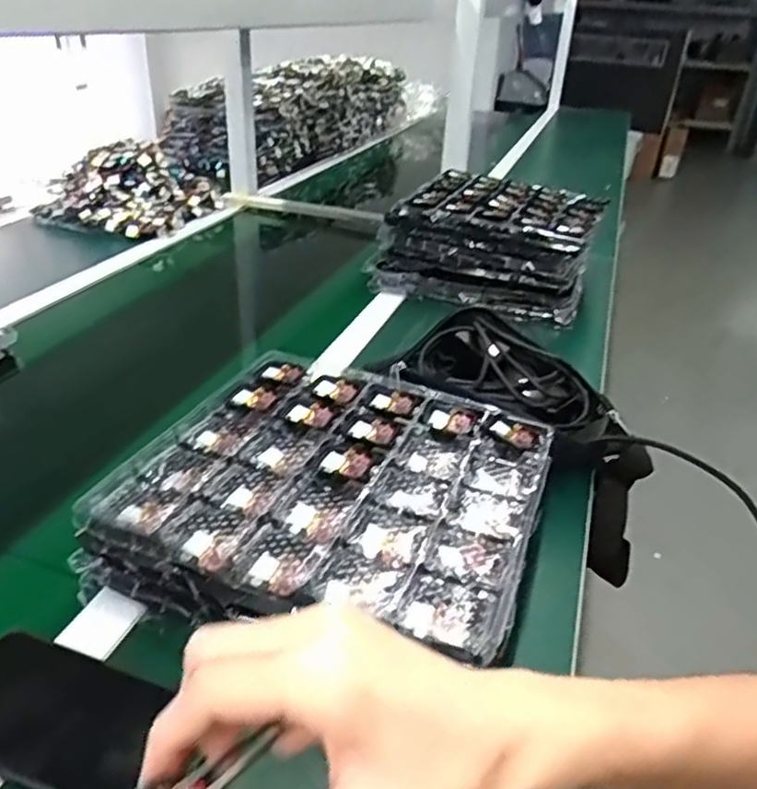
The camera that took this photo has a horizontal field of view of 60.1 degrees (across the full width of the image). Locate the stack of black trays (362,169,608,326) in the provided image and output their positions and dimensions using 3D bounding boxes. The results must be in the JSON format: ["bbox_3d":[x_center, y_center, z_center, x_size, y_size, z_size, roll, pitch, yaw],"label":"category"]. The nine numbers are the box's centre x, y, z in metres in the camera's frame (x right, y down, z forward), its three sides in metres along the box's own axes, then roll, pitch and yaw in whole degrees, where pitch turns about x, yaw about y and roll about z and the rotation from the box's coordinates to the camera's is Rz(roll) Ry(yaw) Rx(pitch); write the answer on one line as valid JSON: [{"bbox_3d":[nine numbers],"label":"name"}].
[{"bbox_3d":[0.181,-0.247,1.043,0.306,0.125,0.266,15,33,18],"label":"stack of black trays"}]

